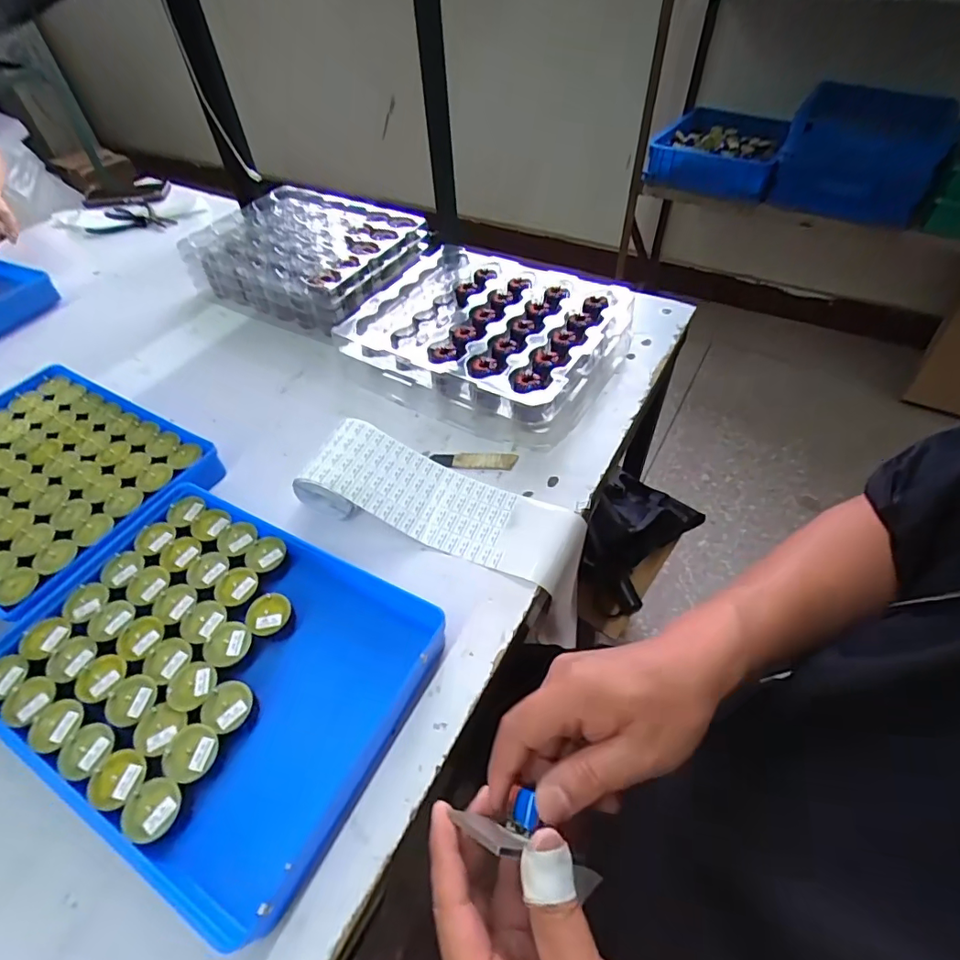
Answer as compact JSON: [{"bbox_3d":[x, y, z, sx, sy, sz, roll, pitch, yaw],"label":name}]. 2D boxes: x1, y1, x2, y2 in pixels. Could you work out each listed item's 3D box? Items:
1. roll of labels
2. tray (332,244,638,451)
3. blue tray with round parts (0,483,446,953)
[{"bbox_3d":[-0.036,0.032,0.504,0.277,0.050,0.099,23,54,7],"label":"roll of labels"},{"bbox_3d":[0.010,-0.184,0.650,0.303,0.067,0.250,25,56,24],"label":"tray"},{"bbox_3d":[-0.216,0.145,0.409,0.305,0.039,0.229,21,54,21],"label":"blue tray with round parts"}]

